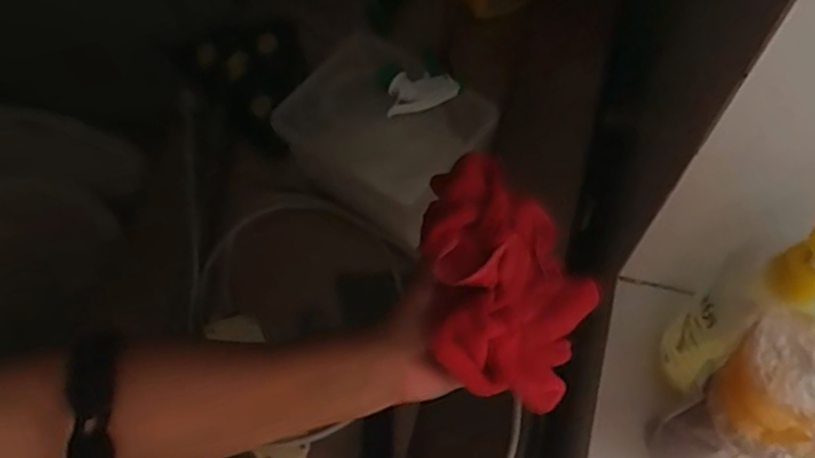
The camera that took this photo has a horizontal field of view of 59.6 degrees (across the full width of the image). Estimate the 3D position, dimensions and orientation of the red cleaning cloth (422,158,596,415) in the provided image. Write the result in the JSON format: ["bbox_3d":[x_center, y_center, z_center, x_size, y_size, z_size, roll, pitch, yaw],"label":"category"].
[{"bbox_3d":[0.064,0.036,0.462,0.043,0.156,0.131,-11,53,41],"label":"red cleaning cloth"}]

